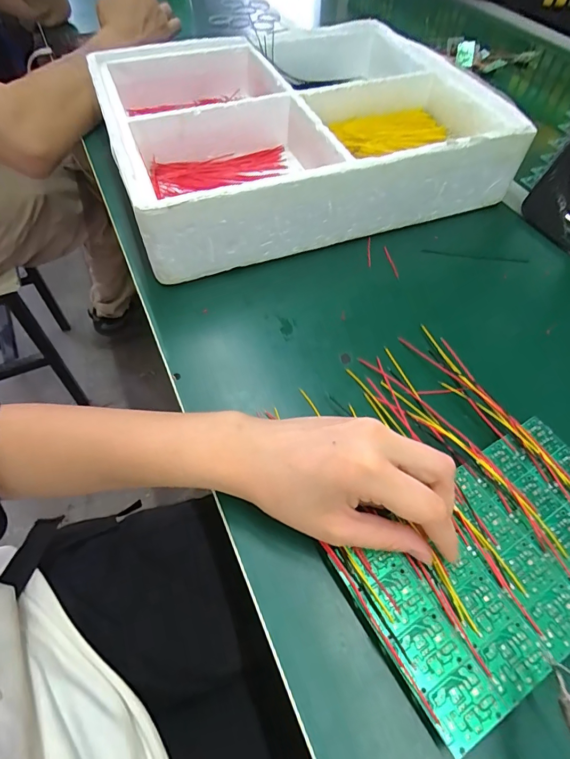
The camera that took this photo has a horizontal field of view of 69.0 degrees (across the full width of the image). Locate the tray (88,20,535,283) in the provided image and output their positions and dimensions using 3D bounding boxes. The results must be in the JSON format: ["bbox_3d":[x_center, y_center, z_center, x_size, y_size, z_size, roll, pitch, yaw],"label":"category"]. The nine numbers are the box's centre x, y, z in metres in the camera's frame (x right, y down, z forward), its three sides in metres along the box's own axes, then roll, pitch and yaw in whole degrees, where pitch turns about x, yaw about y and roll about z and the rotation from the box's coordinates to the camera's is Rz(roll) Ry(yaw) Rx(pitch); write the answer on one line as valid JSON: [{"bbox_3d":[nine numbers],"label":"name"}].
[{"bbox_3d":[0.004,-0.282,0.460,0.370,0.079,0.337,-17,58,-12],"label":"tray"}]

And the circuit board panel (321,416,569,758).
[{"bbox_3d":[0.125,0.099,0.235,0.171,0.004,0.099,-26,60,-17],"label":"circuit board panel"}]

